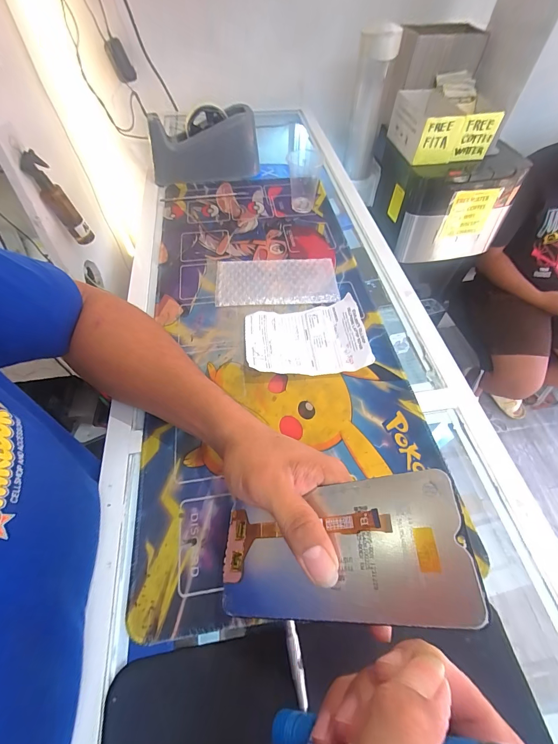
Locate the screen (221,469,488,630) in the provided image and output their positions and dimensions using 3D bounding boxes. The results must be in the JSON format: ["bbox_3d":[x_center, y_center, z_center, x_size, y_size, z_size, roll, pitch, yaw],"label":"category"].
[{"bbox_3d":[0.027,0.106,0.190,0.150,0.010,0.070,-22,50,24],"label":"screen"}]

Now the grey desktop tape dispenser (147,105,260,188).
[{"bbox_3d":[-0.140,-0.419,0.603,0.201,0.101,0.063,-8,56,-5],"label":"grey desktop tape dispenser"}]

